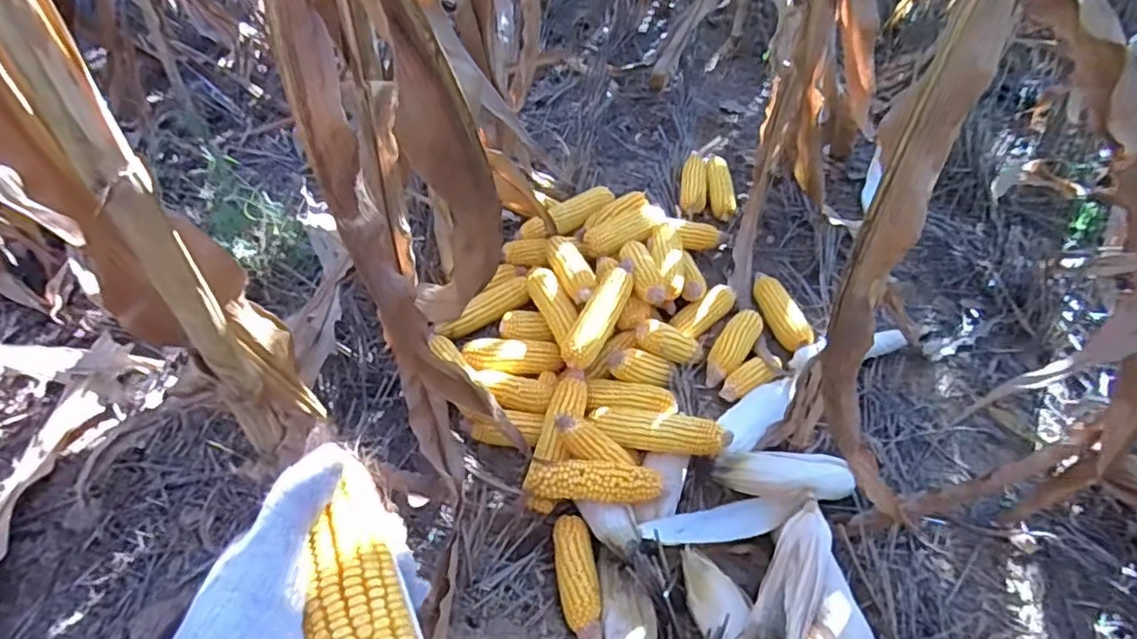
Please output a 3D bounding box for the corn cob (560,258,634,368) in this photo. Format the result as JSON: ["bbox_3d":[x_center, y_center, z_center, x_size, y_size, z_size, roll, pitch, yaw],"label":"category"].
[{"bbox_3d":[0.054,-0.011,1.003,0.057,0.047,0.216,22,62,19],"label":"corn cob"}]

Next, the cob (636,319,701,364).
[{"bbox_3d":[0.173,0.041,1.024,0.136,0.041,0.054,20,35,-35],"label":"cob"}]

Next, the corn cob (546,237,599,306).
[{"bbox_3d":[0.003,-0.090,1.068,0.052,0.041,0.173,-16,48,-15],"label":"corn cob"}]

